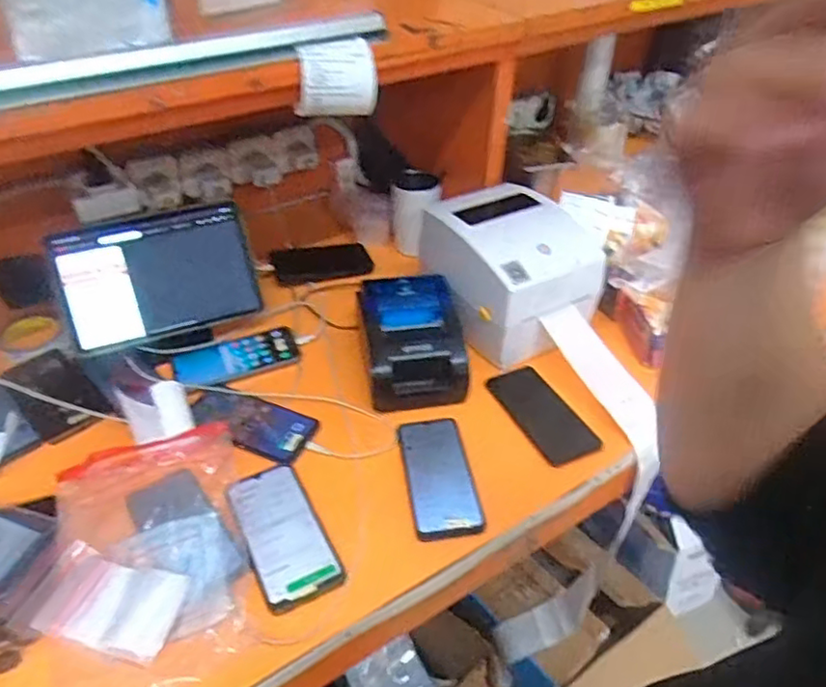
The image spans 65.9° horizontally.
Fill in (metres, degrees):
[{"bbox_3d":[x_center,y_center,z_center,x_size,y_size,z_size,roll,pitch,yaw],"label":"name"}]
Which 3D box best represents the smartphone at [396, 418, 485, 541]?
[{"bbox_3d":[0.028,0.146,0.723,0.074,0.008,0.164,-6,39,-6],"label":"smartphone"}]

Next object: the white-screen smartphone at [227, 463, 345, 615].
[{"bbox_3d":[-0.138,0.196,0.662,0.074,0.014,0.165,-20,43,-22],"label":"white-screen smartphone"}]

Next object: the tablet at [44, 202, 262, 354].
[{"bbox_3d":[-0.340,-0.092,0.850,0.238,0.157,0.013,-15,7,-14],"label":"tablet"}]

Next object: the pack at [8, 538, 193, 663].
[{"bbox_3d":[-0.287,0.238,0.596,0.143,0.008,0.086,8,40,10],"label":"pack"}]

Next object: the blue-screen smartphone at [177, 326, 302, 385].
[{"bbox_3d":[-0.239,0.019,0.868,0.162,0.012,0.081,-15,41,-17],"label":"blue-screen smartphone"}]

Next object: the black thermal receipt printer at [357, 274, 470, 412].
[{"bbox_3d":[-0.005,-0.005,0.828,0.135,0.097,0.152,-7,39,-8],"label":"black thermal receipt printer"}]

